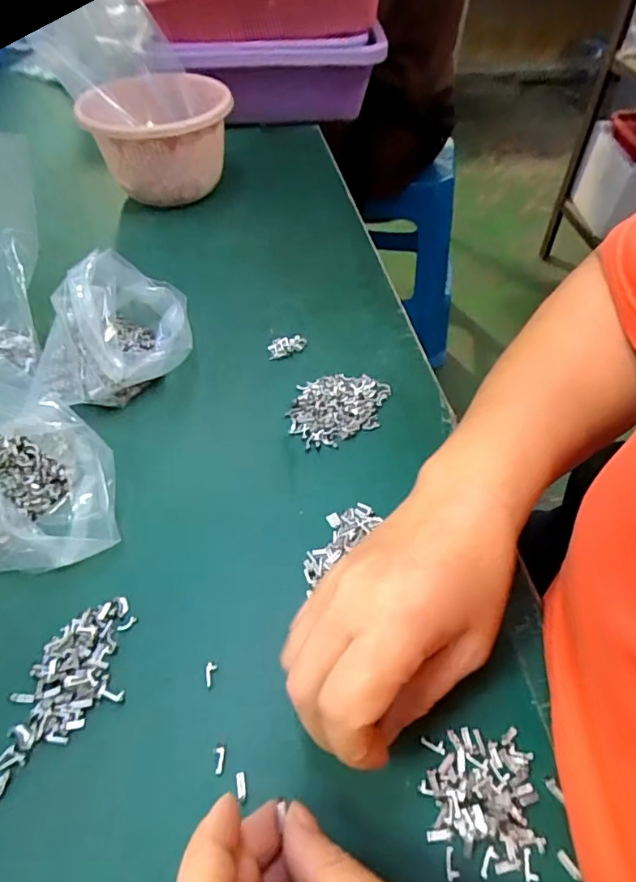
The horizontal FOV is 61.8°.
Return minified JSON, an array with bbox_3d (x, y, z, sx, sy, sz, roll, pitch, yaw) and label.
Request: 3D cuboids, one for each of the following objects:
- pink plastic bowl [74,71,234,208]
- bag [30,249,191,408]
[{"bbox_3d":[-0.161,-0.306,0.554,0.138,0.099,0.150,0,50,-1],"label":"pink plastic bowl"},{"bbox_3d":[-0.148,-0.079,0.377,0.110,0.072,0.108,9,50,7],"label":"bag"}]

